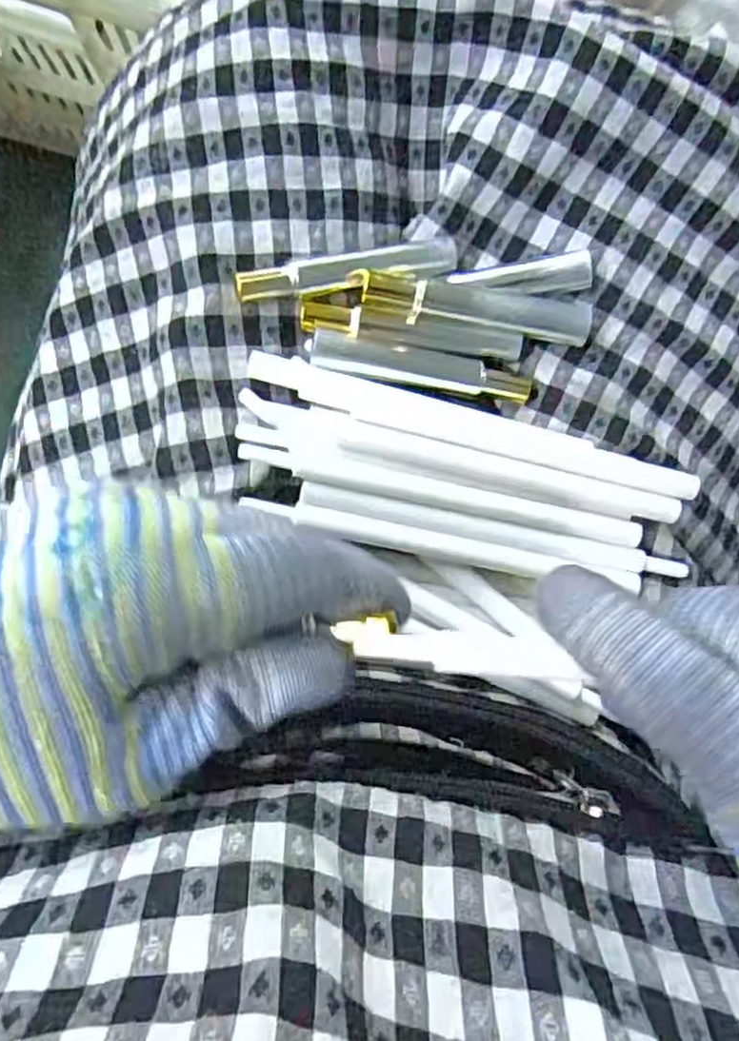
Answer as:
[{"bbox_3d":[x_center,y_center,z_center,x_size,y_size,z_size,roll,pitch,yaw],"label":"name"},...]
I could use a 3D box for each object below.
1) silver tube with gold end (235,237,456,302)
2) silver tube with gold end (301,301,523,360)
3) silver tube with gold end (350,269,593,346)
[{"bbox_3d":[-0.008,-0.096,0.271,0.084,0.014,0.012,-12,93,-4],"label":"silver tube with gold end"},{"bbox_3d":[0.017,-0.075,0.278,0.086,0.008,0.012,7,91,-5],"label":"silver tube with gold end"},{"bbox_3d":[0.040,-0.084,0.273,0.091,0.019,0.019,8,91,-5],"label":"silver tube with gold end"}]

